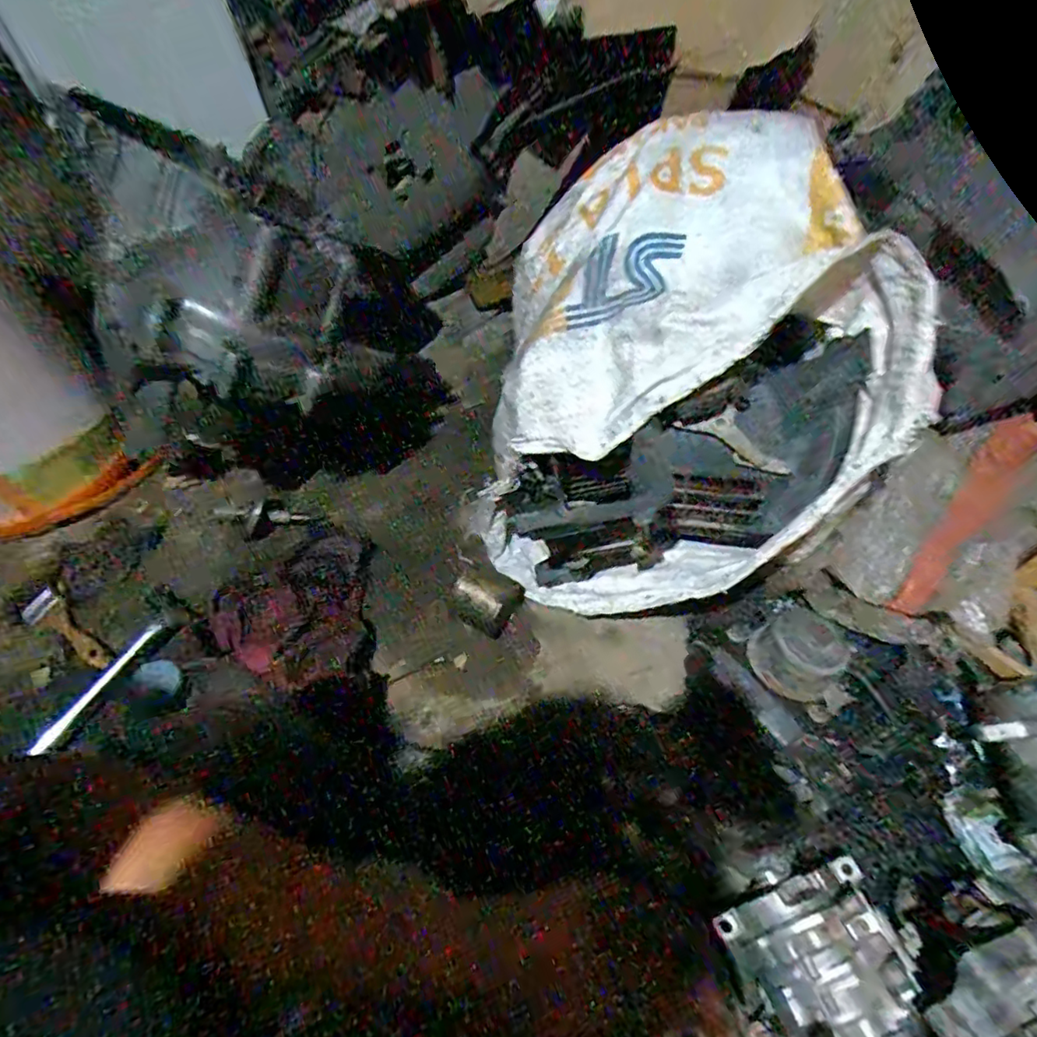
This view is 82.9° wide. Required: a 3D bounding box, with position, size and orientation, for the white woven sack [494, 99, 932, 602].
[{"bbox_3d":[0.163,-0.145,0.656,0.370,0.364,0.400,3,56,5],"label":"white woven sack"}]

